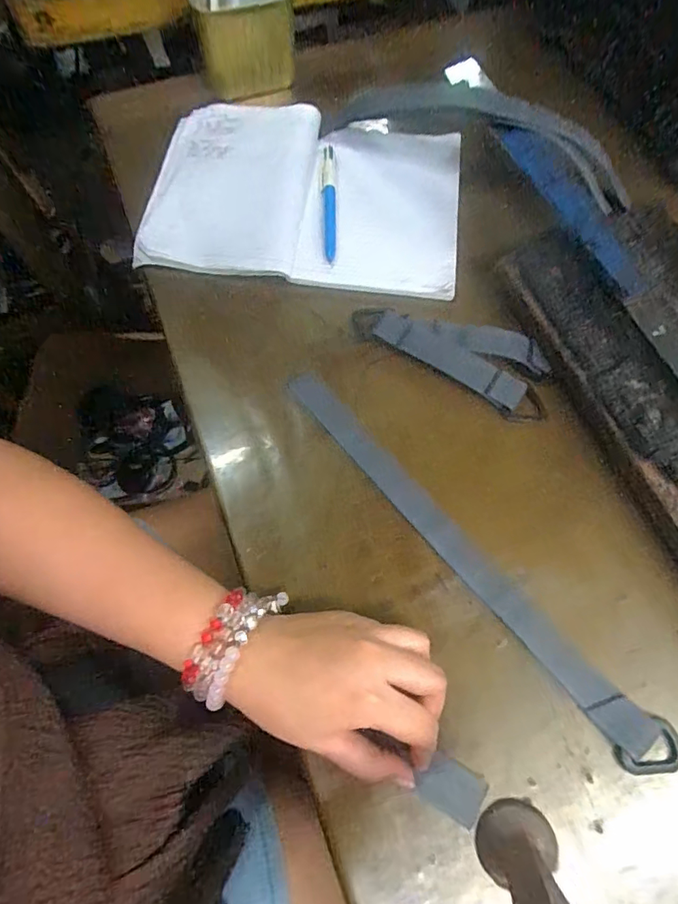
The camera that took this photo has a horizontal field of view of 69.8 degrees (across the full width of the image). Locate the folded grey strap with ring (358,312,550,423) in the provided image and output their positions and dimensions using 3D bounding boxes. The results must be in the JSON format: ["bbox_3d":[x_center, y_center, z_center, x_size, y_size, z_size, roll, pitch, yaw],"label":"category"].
[{"bbox_3d":[0.093,-0.085,0.397,0.161,0.014,0.063,26,68,10],"label":"folded grey strap with ring"}]

